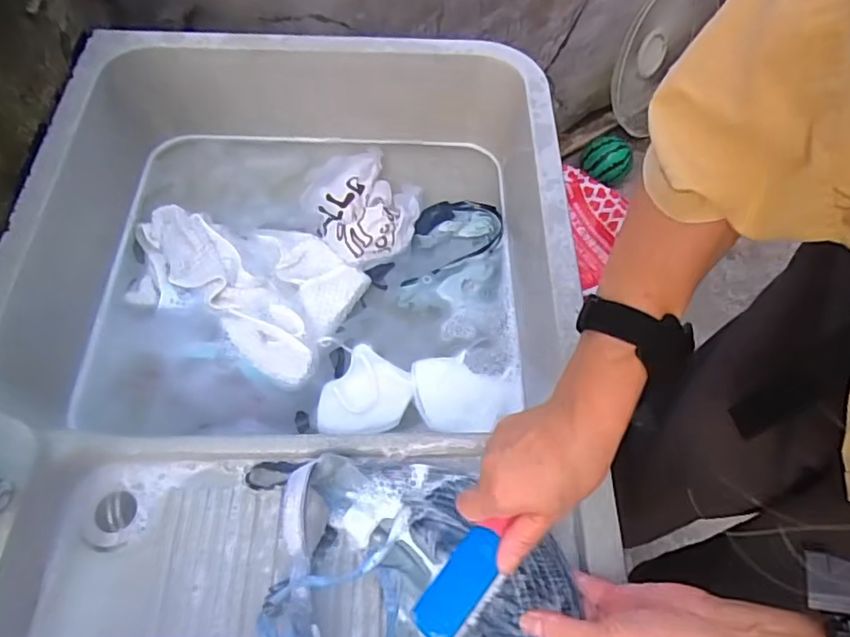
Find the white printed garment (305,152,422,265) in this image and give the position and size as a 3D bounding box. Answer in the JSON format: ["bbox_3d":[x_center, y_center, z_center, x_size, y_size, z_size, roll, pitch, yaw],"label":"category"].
[{"bbox_3d":[-0.083,-0.164,0.796,0.151,0.038,0.184,-29,64,-19],"label":"white printed garment"}]

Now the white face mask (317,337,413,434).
[{"bbox_3d":[-0.067,0.074,0.661,0.103,0.010,0.114,0,59,-3],"label":"white face mask"}]

